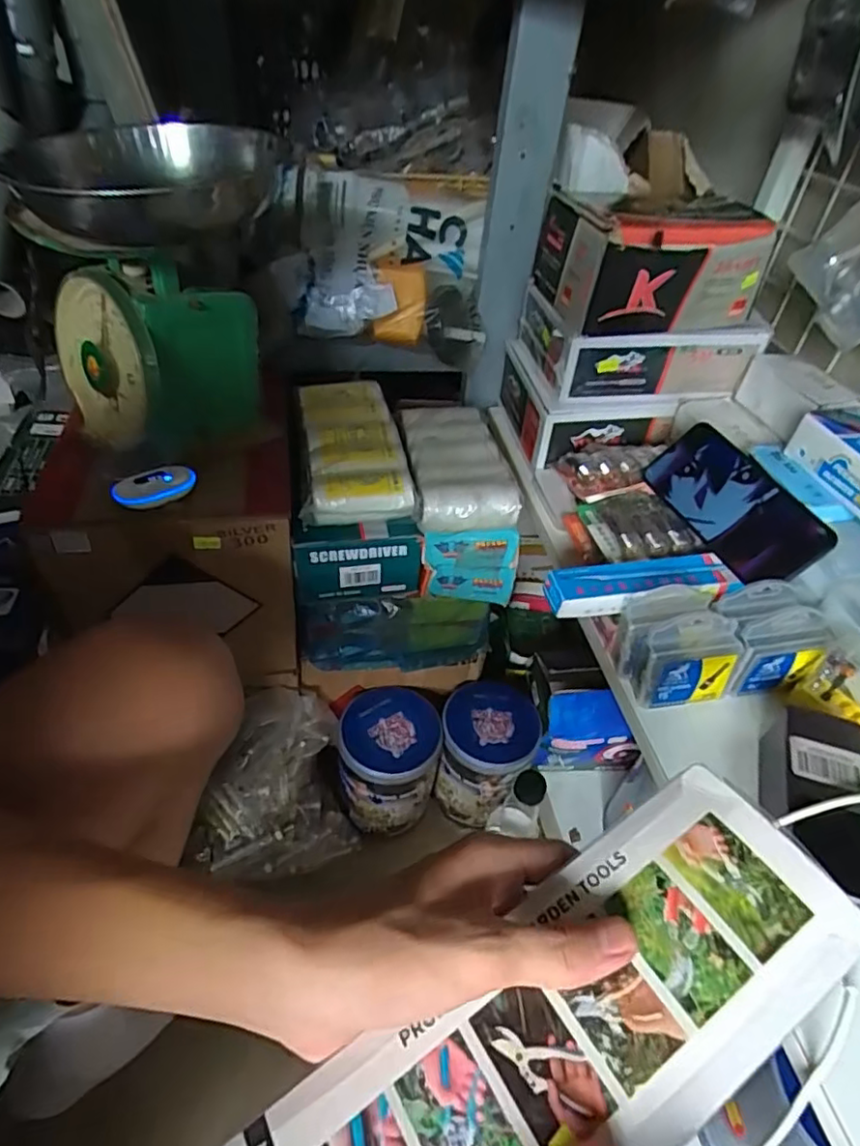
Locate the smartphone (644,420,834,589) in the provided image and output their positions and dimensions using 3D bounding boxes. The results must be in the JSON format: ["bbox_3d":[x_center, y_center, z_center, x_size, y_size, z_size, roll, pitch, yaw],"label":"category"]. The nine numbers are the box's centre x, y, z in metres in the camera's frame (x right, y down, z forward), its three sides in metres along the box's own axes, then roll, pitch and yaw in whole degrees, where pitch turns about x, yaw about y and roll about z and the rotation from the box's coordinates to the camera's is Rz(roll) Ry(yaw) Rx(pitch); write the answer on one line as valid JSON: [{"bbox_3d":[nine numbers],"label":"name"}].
[{"bbox_3d":[0.264,-0.062,0.535,0.010,0.075,0.163,29,25,-51],"label":"smartphone"}]

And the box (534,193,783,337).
[{"bbox_3d":[0.224,-0.317,0.624,0.186,0.095,0.157,-3,44,-12],"label":"box"}]

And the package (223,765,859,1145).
[{"bbox_3d":[0.041,0.178,0.224,0.262,0.014,0.087,-31,53,-15],"label":"package"}]

